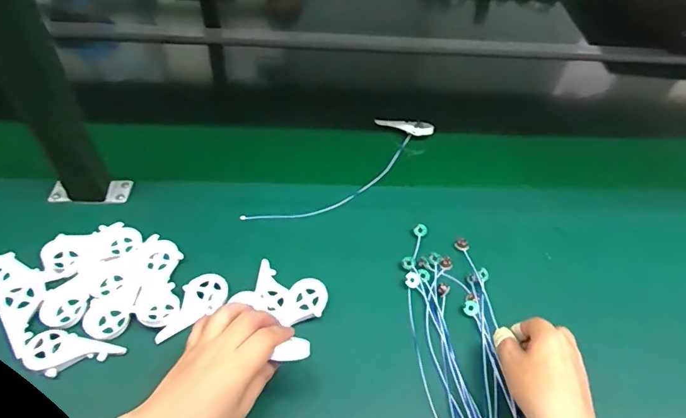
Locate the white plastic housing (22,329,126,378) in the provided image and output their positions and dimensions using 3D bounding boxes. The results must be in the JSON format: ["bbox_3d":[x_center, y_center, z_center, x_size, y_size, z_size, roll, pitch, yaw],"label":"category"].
[{"bbox_3d":[-0.279,0.150,0.467,0.088,0.016,0.046,12,52,5],"label":"white plastic housing"}]

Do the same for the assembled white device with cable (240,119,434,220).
[{"bbox_3d":[0.007,-0.056,0.696,0.089,0.030,0.346,36,55,23],"label":"assembled white device with cable"}]

